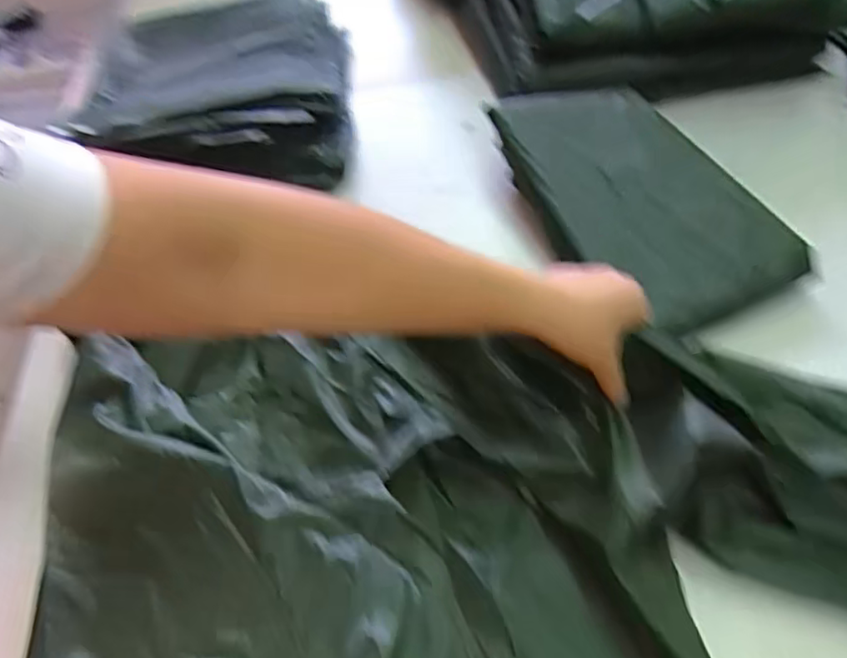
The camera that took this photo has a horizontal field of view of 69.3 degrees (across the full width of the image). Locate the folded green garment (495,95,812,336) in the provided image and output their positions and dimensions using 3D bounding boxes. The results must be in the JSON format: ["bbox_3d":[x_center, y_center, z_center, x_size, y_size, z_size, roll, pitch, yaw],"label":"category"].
[{"bbox_3d":[0.198,-0.128,0.591,0.199,0.048,0.313,-24,55,-17],"label":"folded green garment"}]

